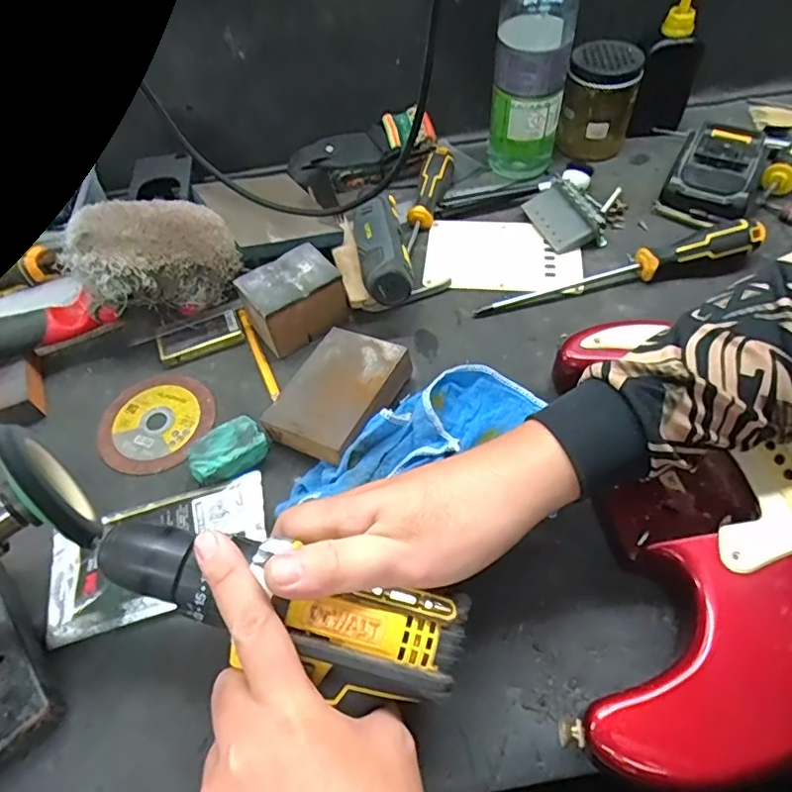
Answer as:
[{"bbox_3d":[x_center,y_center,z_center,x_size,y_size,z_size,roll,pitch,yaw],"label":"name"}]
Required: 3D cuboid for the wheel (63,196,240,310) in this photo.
[{"bbox_3d":[-0.191,-0.116,0.450,0.119,0.059,0.085,-16,56,-10],"label":"wheel"}]

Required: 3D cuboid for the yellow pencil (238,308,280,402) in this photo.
[{"bbox_3d":[-0.115,-0.036,0.468,0.009,0.008,0.098,-21,58,-13],"label":"yellow pencil"}]

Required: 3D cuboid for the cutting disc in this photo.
[{"bbox_3d":[-0.187,0.020,0.439,0.085,0.004,0.087,17,57,13],"label":"cutting disc"}]

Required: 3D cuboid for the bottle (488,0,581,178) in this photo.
[{"bbox_3d":[0.125,-0.315,0.501,0.066,0.234,0.060,9,56,8],"label":"bottle"}]

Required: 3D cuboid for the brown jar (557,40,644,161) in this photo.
[{"bbox_3d":[0.209,-0.300,0.576,0.064,0.096,0.068,-1,55,1],"label":"brown jar"}]

